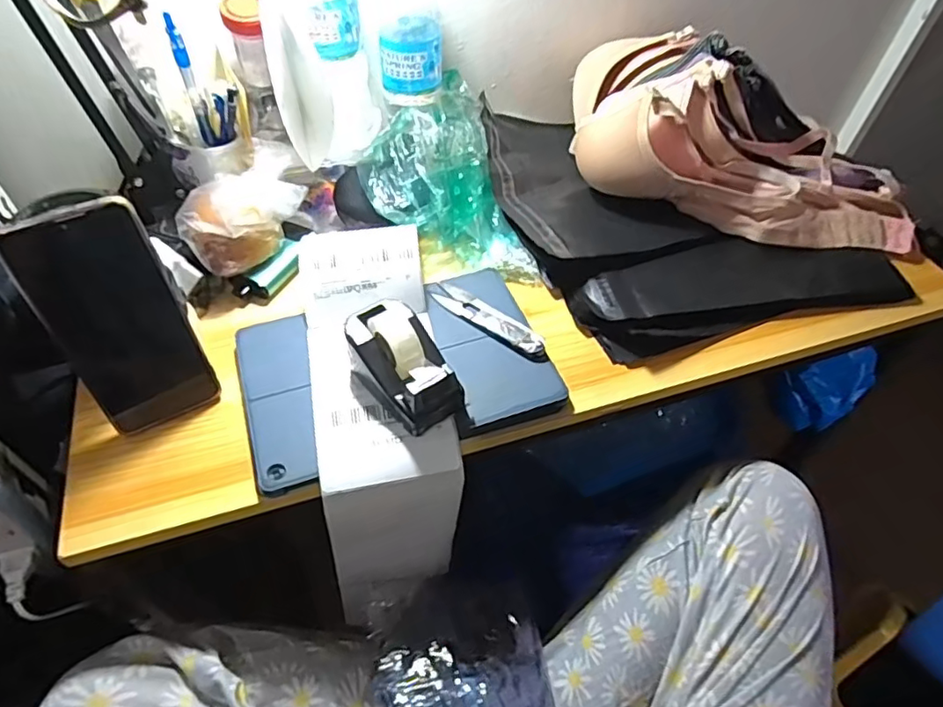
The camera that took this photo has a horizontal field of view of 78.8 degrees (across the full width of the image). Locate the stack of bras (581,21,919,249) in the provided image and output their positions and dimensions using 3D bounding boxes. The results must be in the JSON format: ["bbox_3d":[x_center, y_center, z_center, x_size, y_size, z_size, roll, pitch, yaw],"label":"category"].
[{"bbox_3d":[0.270,-0.211,0.566,0.341,0.127,0.160,13,51,8],"label":"stack of bras"}]

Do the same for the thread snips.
[{"bbox_3d":[0.014,-0.033,0.498,0.114,0.012,0.025,33,56,22],"label":"thread snips"}]

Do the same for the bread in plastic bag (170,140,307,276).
[{"bbox_3d":[-0.199,-0.130,0.516,0.064,0.060,0.114,33,56,22],"label":"bread in plastic bag"}]

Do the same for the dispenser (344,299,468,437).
[{"bbox_3d":[-0.054,0.004,0.434,0.059,0.056,0.102,-25,56,-22],"label":"dispenser"}]

